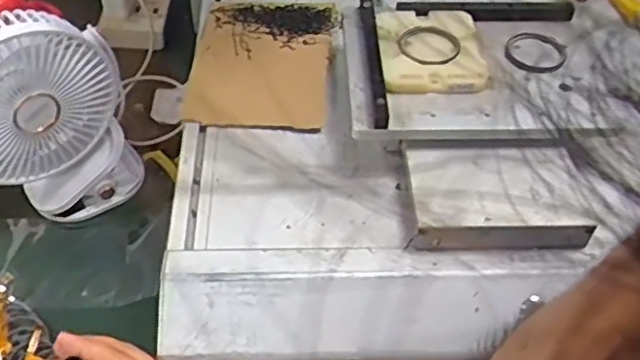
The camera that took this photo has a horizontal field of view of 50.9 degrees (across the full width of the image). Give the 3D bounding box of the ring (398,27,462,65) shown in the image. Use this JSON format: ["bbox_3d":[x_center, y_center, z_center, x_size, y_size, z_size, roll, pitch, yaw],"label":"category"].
[{"bbox_3d":[0.082,-0.102,0.505,0.043,0.006,0.045,-2,47,2],"label":"ring"}]

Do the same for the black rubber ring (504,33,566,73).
[{"bbox_3d":[0.169,-0.101,0.528,0.047,0.007,0.047,2,49,-2],"label":"black rubber ring"}]

